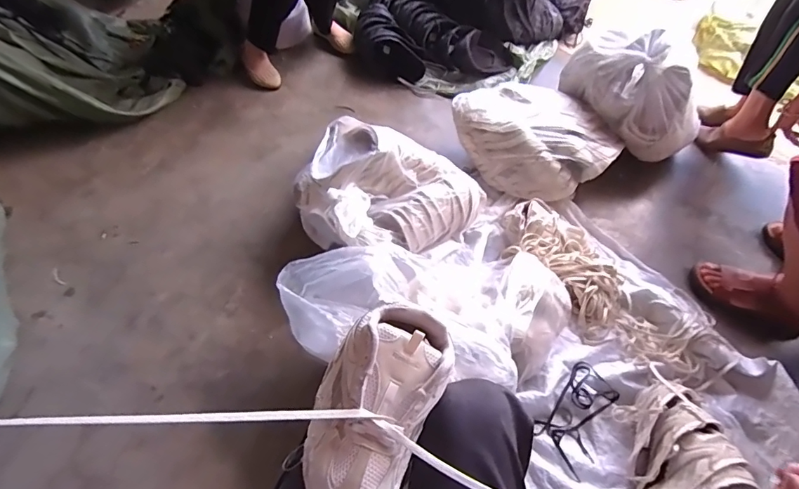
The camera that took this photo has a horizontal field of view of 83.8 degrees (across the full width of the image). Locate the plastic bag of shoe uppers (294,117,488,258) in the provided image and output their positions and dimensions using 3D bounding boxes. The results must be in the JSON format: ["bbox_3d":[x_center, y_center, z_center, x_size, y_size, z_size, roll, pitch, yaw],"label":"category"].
[{"bbox_3d":[-0.032,-0.130,1.166,0.452,0.205,0.364,20,58,14],"label":"plastic bag of shoe uppers"}]

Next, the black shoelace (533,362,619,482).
[{"bbox_3d":[0.395,0.370,0.969,0.129,0.027,0.221,38,63,21],"label":"black shoelace"}]

